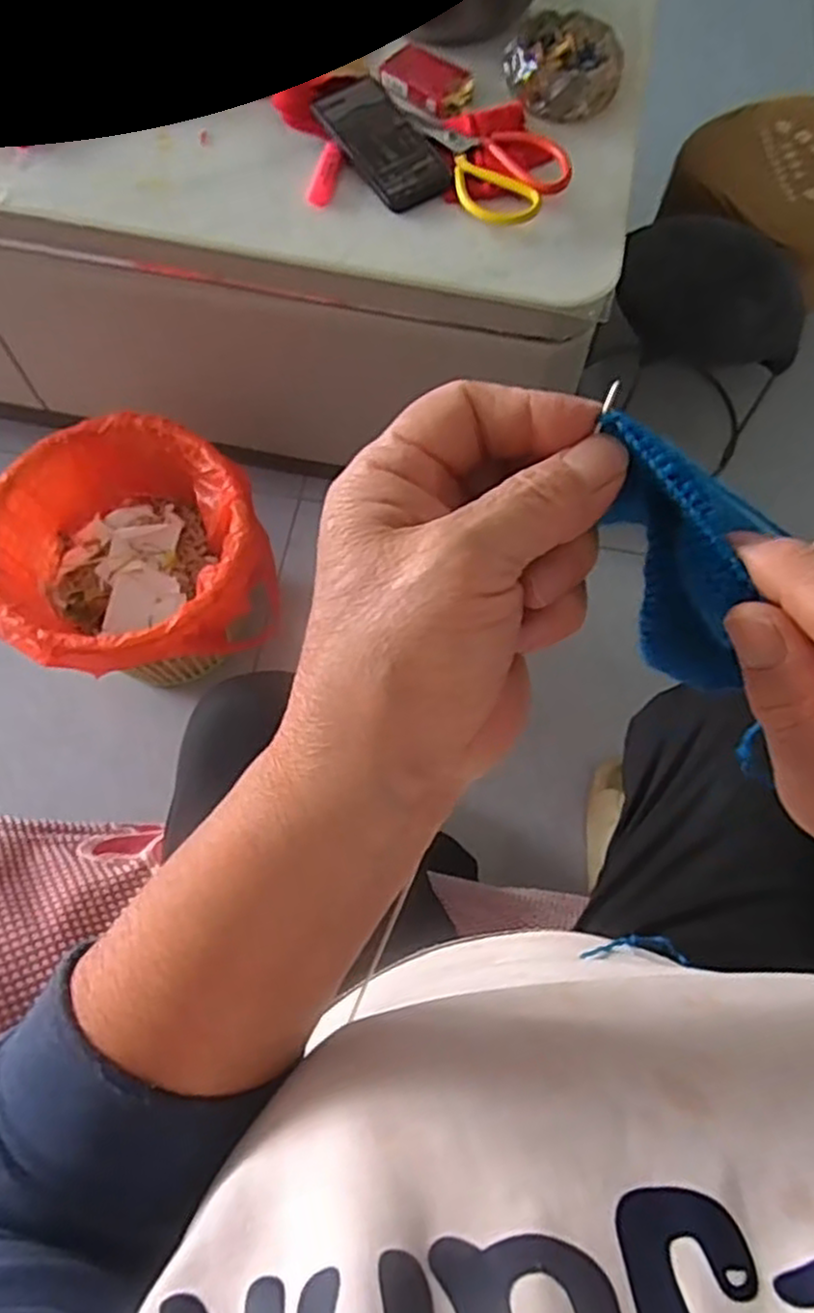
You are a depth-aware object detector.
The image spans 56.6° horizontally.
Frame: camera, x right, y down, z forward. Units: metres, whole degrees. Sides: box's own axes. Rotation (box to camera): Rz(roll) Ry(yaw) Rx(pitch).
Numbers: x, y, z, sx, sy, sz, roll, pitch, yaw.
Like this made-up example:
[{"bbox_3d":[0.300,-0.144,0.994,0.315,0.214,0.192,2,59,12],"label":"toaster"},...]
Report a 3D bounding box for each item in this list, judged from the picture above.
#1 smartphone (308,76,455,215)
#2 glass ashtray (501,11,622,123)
[{"bbox_3d":[-0.023,-0.511,0.753,0.073,0.007,0.152,-37,84,-3],"label":"smartphone"},{"bbox_3d":[0.164,-0.628,0.795,0.122,0.034,0.129,12,69,3],"label":"glass ashtray"}]

